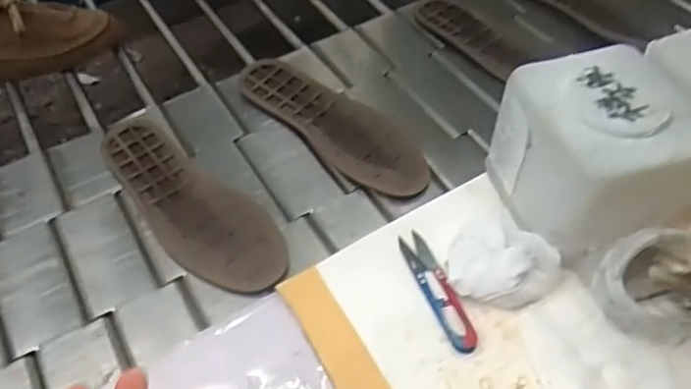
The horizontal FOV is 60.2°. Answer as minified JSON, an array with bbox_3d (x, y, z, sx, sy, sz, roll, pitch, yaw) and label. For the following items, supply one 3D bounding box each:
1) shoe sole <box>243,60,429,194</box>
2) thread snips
[{"bbox_3d":[-0.017,-0.076,0.627,0.073,0.016,0.250,-36,56,-27],"label":"shoe sole"},{"bbox_3d":[0.068,0.069,0.442,0.021,0.010,0.103,-16,49,-12],"label":"thread snips"}]

